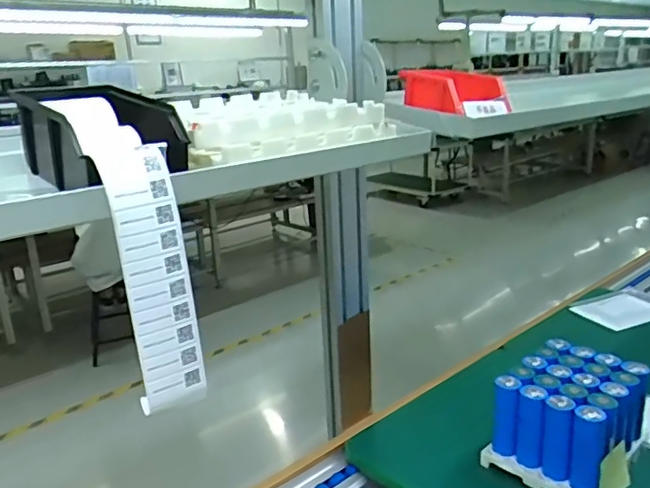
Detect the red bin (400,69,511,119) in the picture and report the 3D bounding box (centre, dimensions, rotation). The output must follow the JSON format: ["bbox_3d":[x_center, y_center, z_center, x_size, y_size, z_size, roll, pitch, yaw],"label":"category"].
[{"bbox_3d":[0.195,-0.225,0.856,0.102,0.059,0.130,-12,19,-26],"label":"red bin"}]

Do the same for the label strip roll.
[{"bbox_3d":[-0.180,0.007,0.528,0.059,0.263,0.124,-16,22,-37],"label":"label strip roll"}]

